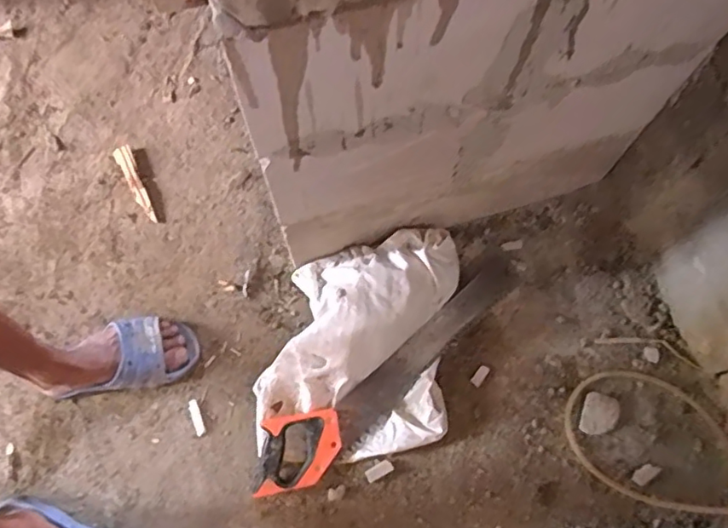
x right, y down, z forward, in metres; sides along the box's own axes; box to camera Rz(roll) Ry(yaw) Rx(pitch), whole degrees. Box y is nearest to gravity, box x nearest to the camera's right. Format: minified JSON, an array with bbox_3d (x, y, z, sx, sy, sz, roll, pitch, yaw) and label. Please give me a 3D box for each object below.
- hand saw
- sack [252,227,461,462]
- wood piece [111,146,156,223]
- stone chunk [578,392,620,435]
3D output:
[{"bbox_3d":[0.048,0.175,0.992,0.569,0.051,0.121,-38,78,-12],"label":"hand saw"},{"bbox_3d":[-0.005,0.119,0.960,0.294,0.135,0.357,8,73,1],"label":"sack"},{"bbox_3d":[-0.438,-0.154,1.127,0.033,0.017,0.182,-28,76,-9],"label":"wood piece"},{"bbox_3d":[0.396,0.253,0.978,0.066,0.013,0.066,0,73,-2],"label":"stone chunk"}]

